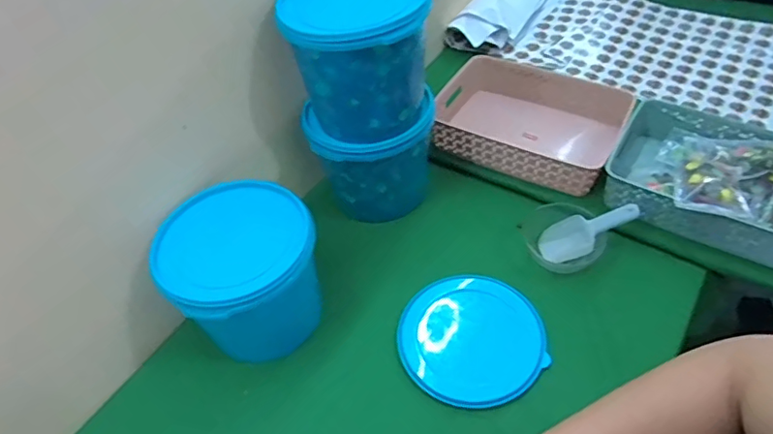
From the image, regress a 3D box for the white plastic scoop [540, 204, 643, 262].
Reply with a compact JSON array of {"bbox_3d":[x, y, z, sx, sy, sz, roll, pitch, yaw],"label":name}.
[{"bbox_3d":[0.303,0.021,0.823,0.149,0.047,0.040,-29,46,19],"label":"white plastic scoop"}]

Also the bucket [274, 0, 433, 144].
[{"bbox_3d":[-0.029,-0.225,0.772,0.165,0.190,0.160,-3,49,4],"label":"bucket"}]

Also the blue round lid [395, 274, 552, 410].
[{"bbox_3d":[0.122,0.171,0.775,0.193,0.028,0.192,-3,49,4],"label":"blue round lid"}]

